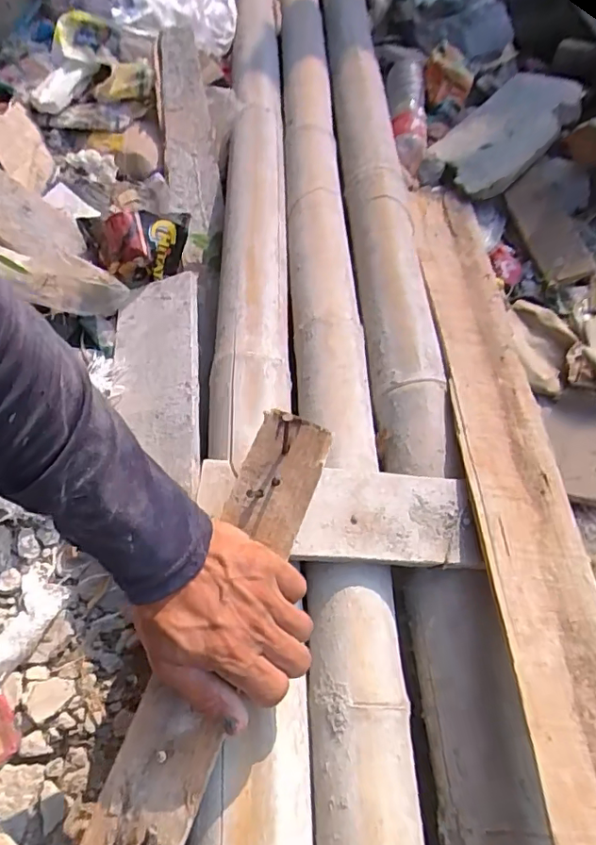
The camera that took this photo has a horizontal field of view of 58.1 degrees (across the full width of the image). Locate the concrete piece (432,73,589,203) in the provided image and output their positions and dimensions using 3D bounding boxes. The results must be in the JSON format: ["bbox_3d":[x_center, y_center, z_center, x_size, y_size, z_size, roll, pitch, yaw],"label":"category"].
[{"bbox_3d":[0.372,-0.523,0.944,0.346,0.032,0.172,-42,58,-12],"label":"concrete piece"}]

